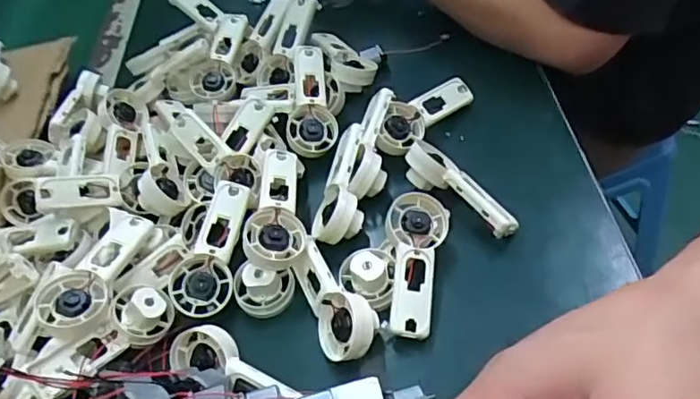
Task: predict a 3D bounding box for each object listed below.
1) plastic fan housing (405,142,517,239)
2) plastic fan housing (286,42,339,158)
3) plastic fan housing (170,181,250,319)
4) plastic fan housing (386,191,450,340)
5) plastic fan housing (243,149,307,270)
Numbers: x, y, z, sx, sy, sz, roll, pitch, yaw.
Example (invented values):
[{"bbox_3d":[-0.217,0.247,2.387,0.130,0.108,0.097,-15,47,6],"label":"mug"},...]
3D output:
[{"bbox_3d":[0.075,-0.011,0.391,0.029,0.027,0.092,-40,54,-20],"label":"plastic fan housing"},{"bbox_3d":[-0.031,-0.078,0.449,0.037,0.020,0.090,-4,74,0],"label":"plastic fan housing"},{"bbox_3d":[-0.091,0.031,0.380,0.037,0.018,0.094,11,72,14],"label":"plastic fan housing"},{"bbox_3d":[0.039,0.037,0.356,0.038,0.024,0.092,2,52,15],"label":"plastic fan housing"},{"bbox_3d":[-0.052,0.005,0.385,0.038,0.027,0.091,-11,50,4],"label":"plastic fan housing"}]

